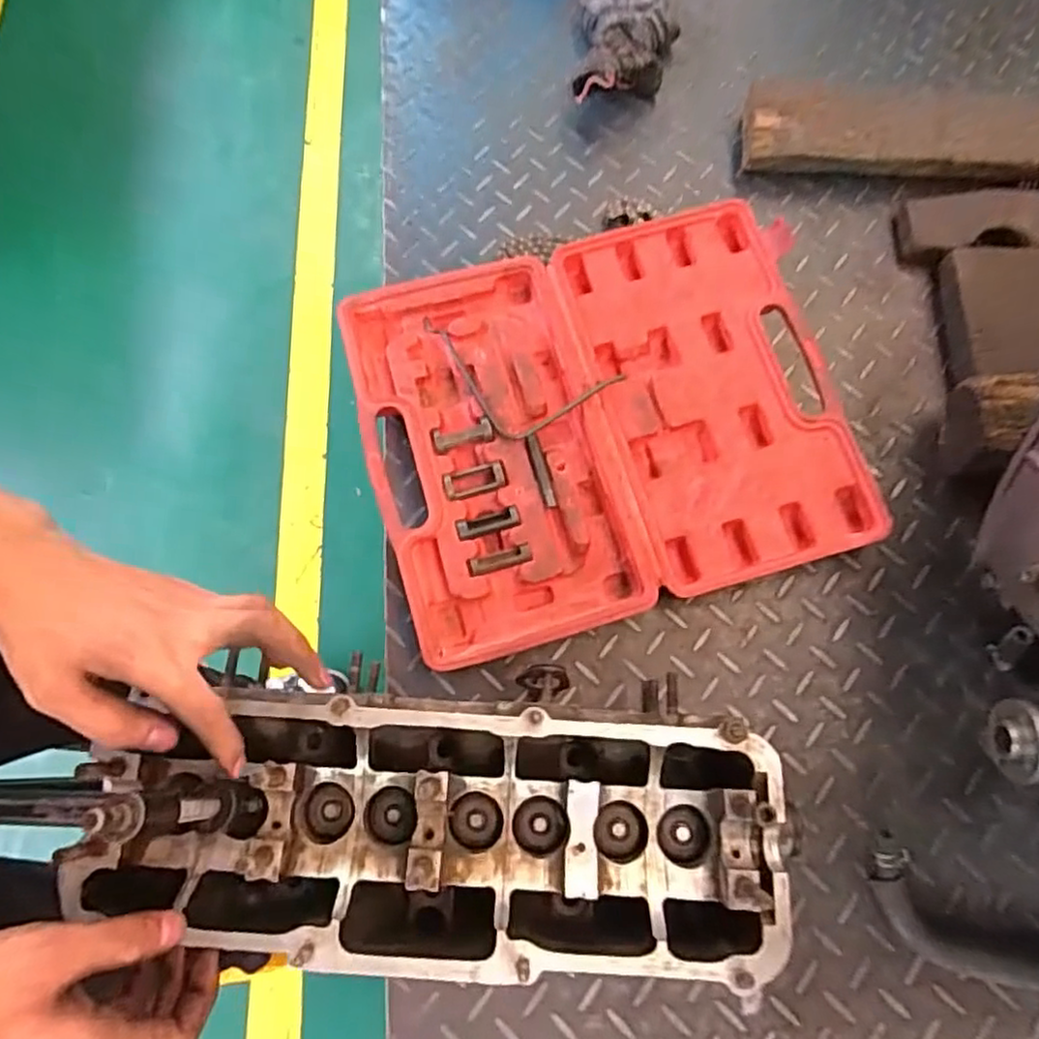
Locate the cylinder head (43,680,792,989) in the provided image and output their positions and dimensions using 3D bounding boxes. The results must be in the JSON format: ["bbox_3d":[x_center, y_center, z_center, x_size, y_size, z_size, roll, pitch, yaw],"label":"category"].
[{"bbox_3d":[-0.049,0.183,0.395,0.399,0.092,0.142,2,72,0],"label":"cylinder head"}]

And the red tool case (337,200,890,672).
[{"bbox_3d":[0.072,-0.088,0.573,0.400,0.037,0.340,-16,73,-4],"label":"red tool case"}]

